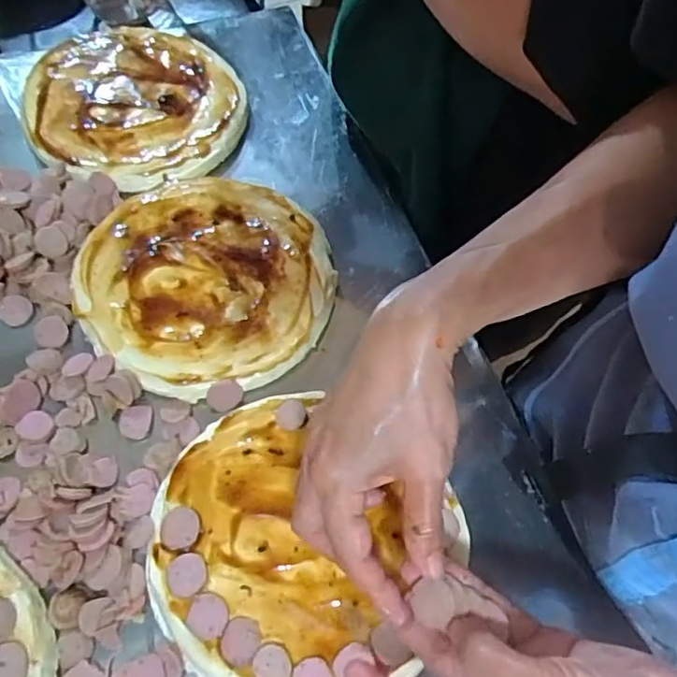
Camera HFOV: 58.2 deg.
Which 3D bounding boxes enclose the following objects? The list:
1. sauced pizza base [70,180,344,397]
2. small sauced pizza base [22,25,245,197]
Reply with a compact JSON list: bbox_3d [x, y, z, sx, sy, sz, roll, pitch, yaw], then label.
[{"bbox_3d":[-0.103,-0.051,0.483,0.192,0.013,0.192,-31,67,-20],"label":"sauced pizza base"},{"bbox_3d":[-0.187,-0.225,0.568,0.192,0.019,0.192,2,60,-3],"label":"small sauced pizza base"}]

